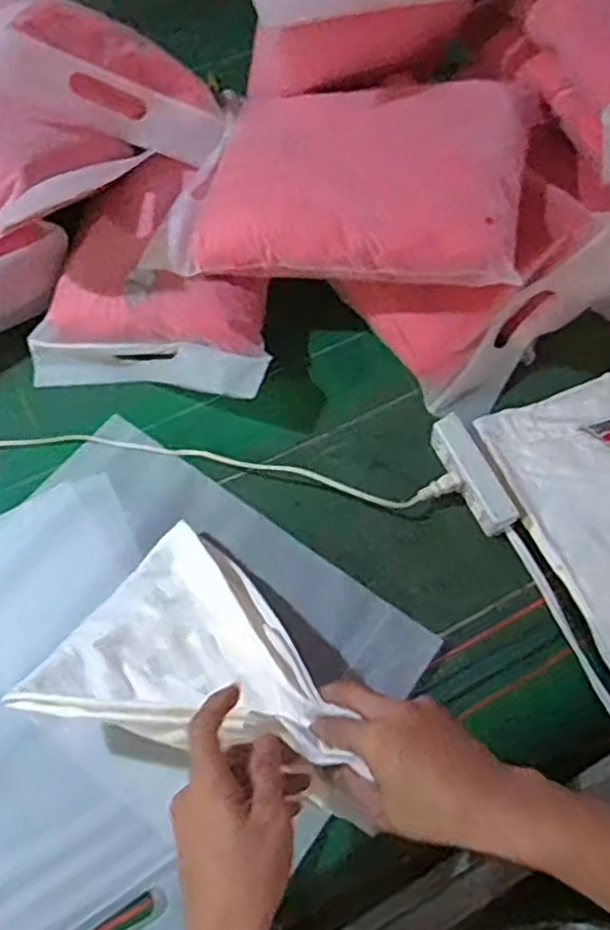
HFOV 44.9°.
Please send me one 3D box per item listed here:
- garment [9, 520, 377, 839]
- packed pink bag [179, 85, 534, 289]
[{"bbox_3d":[-0.063,0.155,0.553,0.233,0.092,0.170,28,66,12],"label":"garment"},{"bbox_3d":[0.038,-0.256,0.662,0.309,0.070,0.196,6,83,15],"label":"packed pink bag"}]

